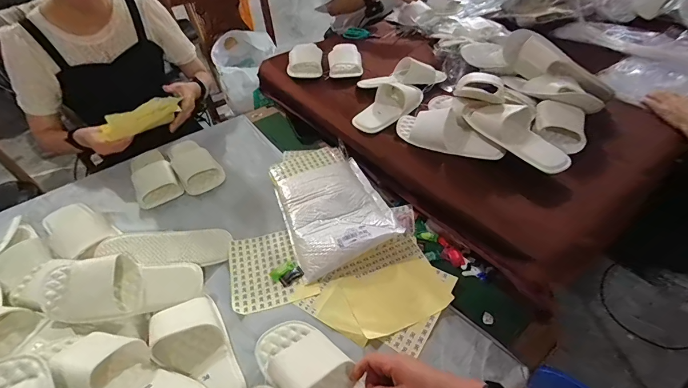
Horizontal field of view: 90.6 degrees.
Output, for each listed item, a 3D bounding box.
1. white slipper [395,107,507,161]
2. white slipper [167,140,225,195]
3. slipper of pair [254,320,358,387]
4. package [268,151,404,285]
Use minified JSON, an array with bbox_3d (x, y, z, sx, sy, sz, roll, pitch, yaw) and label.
[{"bbox_3d":[0.224,-0.130,0.732,0.226,0.057,0.087,19,50,21],"label":"white slipper"},{"bbox_3d":[-0.399,-0.089,0.892,0.101,0.047,0.237,-29,51,-23],"label":"white slipper"},{"bbox_3d":[-0.018,0.275,0.479,0.255,0.047,0.098,34,56,27],"label":"slipper of pair"},{"bbox_3d":[-0.033,0.011,0.762,0.215,0.036,0.339,-17,47,-12],"label":"package"}]

